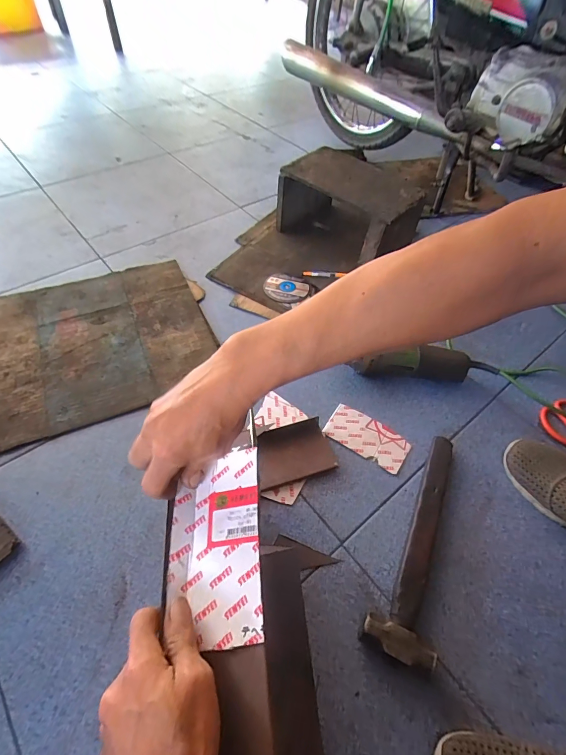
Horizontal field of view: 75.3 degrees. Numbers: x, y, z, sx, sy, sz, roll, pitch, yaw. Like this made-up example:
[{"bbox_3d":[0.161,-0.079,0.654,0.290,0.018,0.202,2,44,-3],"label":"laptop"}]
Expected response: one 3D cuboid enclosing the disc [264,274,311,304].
[{"bbox_3d":[0.005,-0.198,0.812,0.096,0.005,0.096,1,53,-2],"label":"disc"}]

